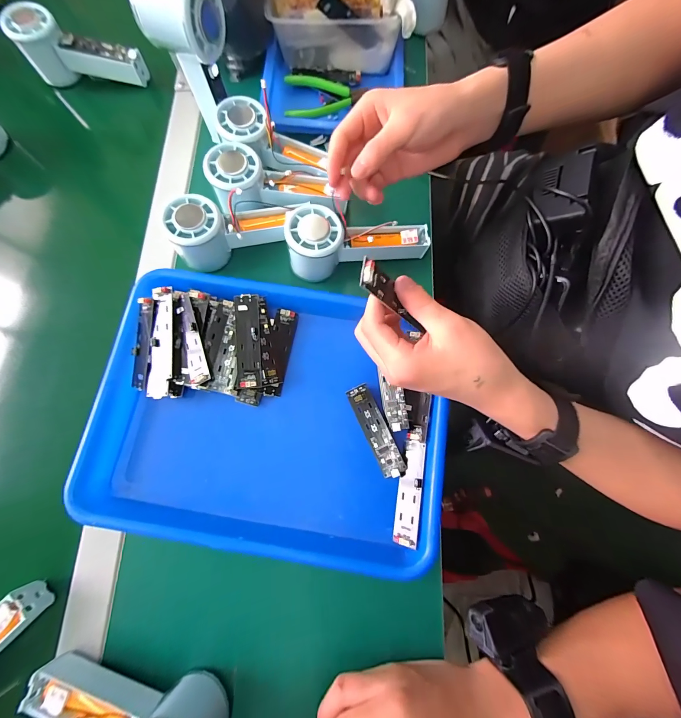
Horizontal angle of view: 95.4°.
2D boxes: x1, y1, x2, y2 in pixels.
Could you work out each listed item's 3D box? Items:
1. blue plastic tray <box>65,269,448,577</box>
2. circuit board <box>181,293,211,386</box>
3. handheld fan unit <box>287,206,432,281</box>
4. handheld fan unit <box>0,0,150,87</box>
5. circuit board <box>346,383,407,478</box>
[{"bbox_3d":[-0.067,0.048,0.307,0.329,0.048,0.247,9,77,4],"label":"blue plastic tray"},{"bbox_3d":[-0.146,-0.020,0.304,0.024,0.005,0.090,-19,79,19],"label":"circuit board"},{"bbox_3d":[0.016,-0.122,0.336,0.152,0.055,0.062,-9,76,-17],"label":"handheld fan unit"},{"bbox_3d":[-0.333,-0.397,0.407,0.146,0.061,0.044,5,76,-10],"label":"handheld fan unit"},{"bbox_3d":[0.034,0.070,0.305,0.023,0.009,0.092,-28,79,7],"label":"circuit board"}]

